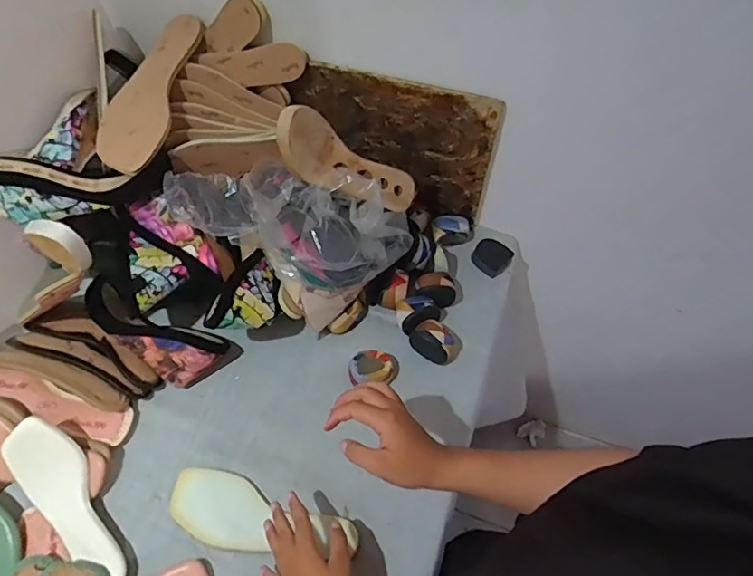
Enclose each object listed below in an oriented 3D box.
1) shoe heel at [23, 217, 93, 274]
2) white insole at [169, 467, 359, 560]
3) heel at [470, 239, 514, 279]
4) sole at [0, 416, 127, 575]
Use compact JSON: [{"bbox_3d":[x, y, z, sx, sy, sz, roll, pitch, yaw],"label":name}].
[{"bbox_3d":[-0.391,-0.051,0.633,0.063,0.073,0.027,14,59,10],"label":"shoe heel"},{"bbox_3d":[-0.143,0.289,0.628,0.239,0.018,0.081,16,59,7],"label":"white insole"},{"bbox_3d":[0.192,-0.054,0.847,0.052,0.034,0.060,-38,64,-20],"label":"heel"},{"bbox_3d":[-0.381,0.267,0.631,0.080,0.044,0.231,-36,79,-19],"label":"sole"}]

